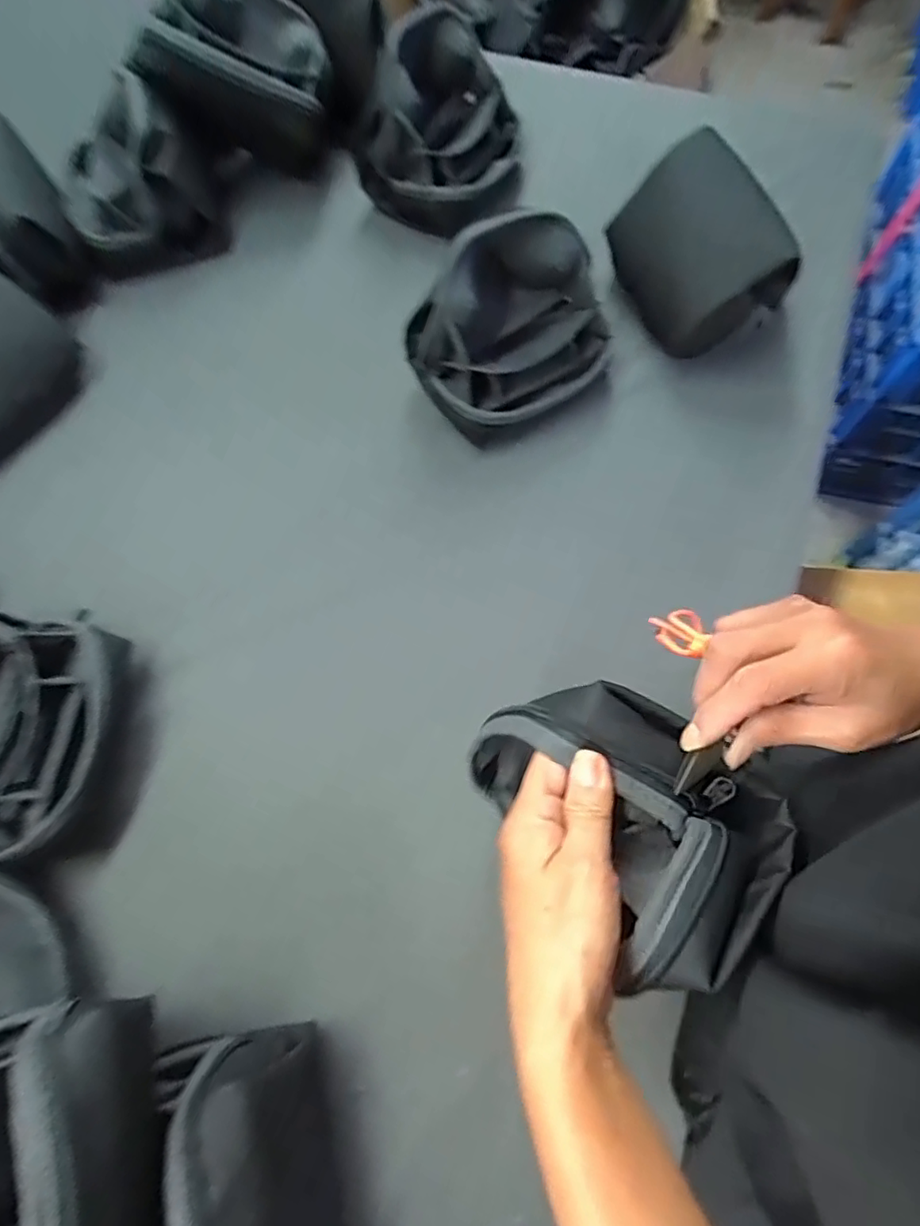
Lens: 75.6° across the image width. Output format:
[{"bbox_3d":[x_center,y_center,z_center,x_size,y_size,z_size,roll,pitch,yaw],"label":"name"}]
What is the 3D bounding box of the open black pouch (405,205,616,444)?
[{"bbox_3d":[0.048,-0.247,0.502,0.166,0.112,0.125,-30,72,-9],"label":"open black pouch"}]

